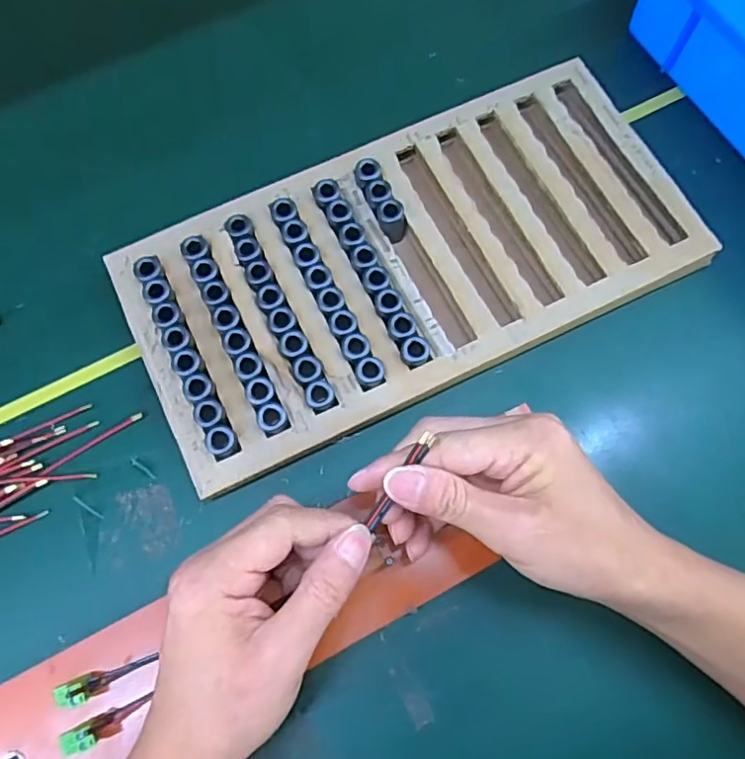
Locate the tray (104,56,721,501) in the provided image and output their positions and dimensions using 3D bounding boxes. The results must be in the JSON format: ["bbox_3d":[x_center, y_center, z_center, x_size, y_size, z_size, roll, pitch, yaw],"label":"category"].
[{"bbox_3d":[0.025,-0.078,0.398,0.355,0.036,0.171,-25,74,-7],"label":"tray"}]

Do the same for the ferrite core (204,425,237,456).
[{"bbox_3d":[-0.088,0.035,0.345,0.017,0.009,0.017,0,72,0],"label":"ferrite core"}]

